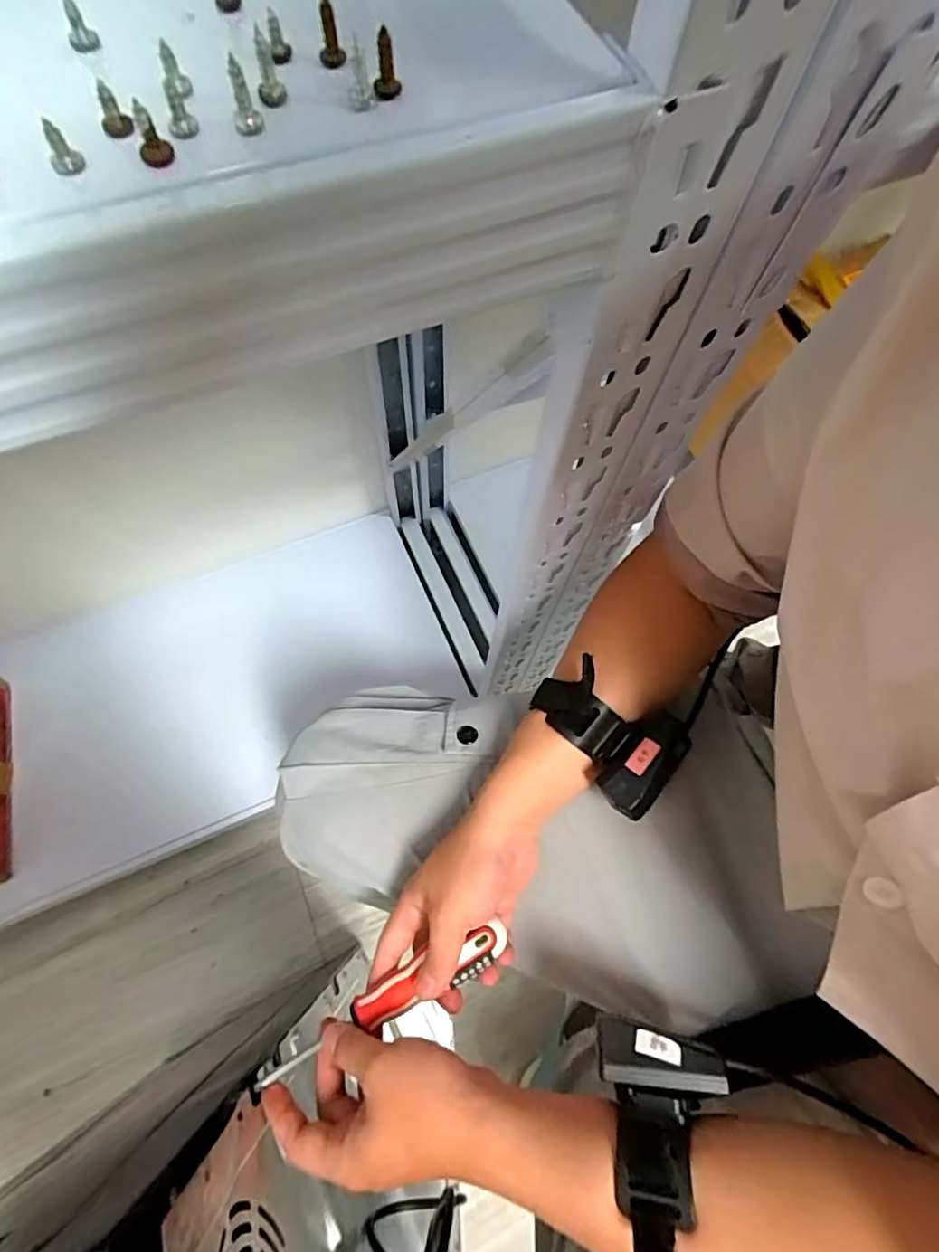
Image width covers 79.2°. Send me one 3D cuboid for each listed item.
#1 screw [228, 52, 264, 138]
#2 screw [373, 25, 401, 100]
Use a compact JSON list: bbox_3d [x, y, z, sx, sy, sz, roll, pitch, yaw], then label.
[{"bbox_3d":[-0.052,-0.122,0.130,0.007,0.014,0.005,-16,71,-9],"label":"screw"},{"bbox_3d":[-0.020,-0.137,0.138,0.006,0.012,0.008,-2,69,-3],"label":"screw"}]

